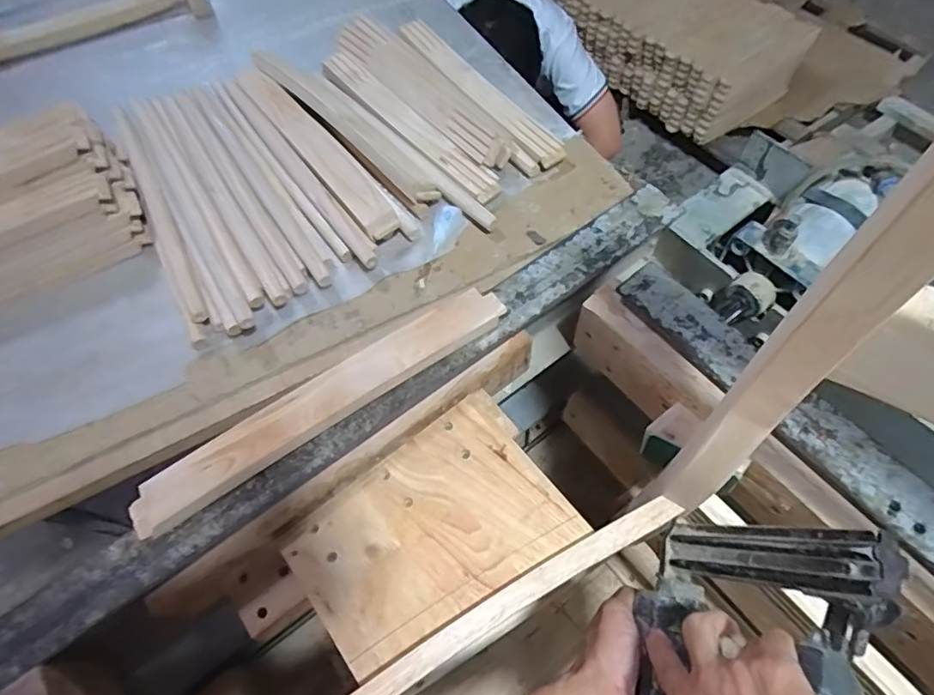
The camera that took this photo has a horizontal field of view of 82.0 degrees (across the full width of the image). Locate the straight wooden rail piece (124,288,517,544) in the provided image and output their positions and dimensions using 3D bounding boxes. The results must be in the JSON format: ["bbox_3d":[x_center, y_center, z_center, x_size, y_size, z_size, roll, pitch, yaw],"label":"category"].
[{"bbox_3d":[-0.137,0.047,0.522,0.387,0.021,0.050,-32,64,-14],"label":"straight wooden rail piece"}]

